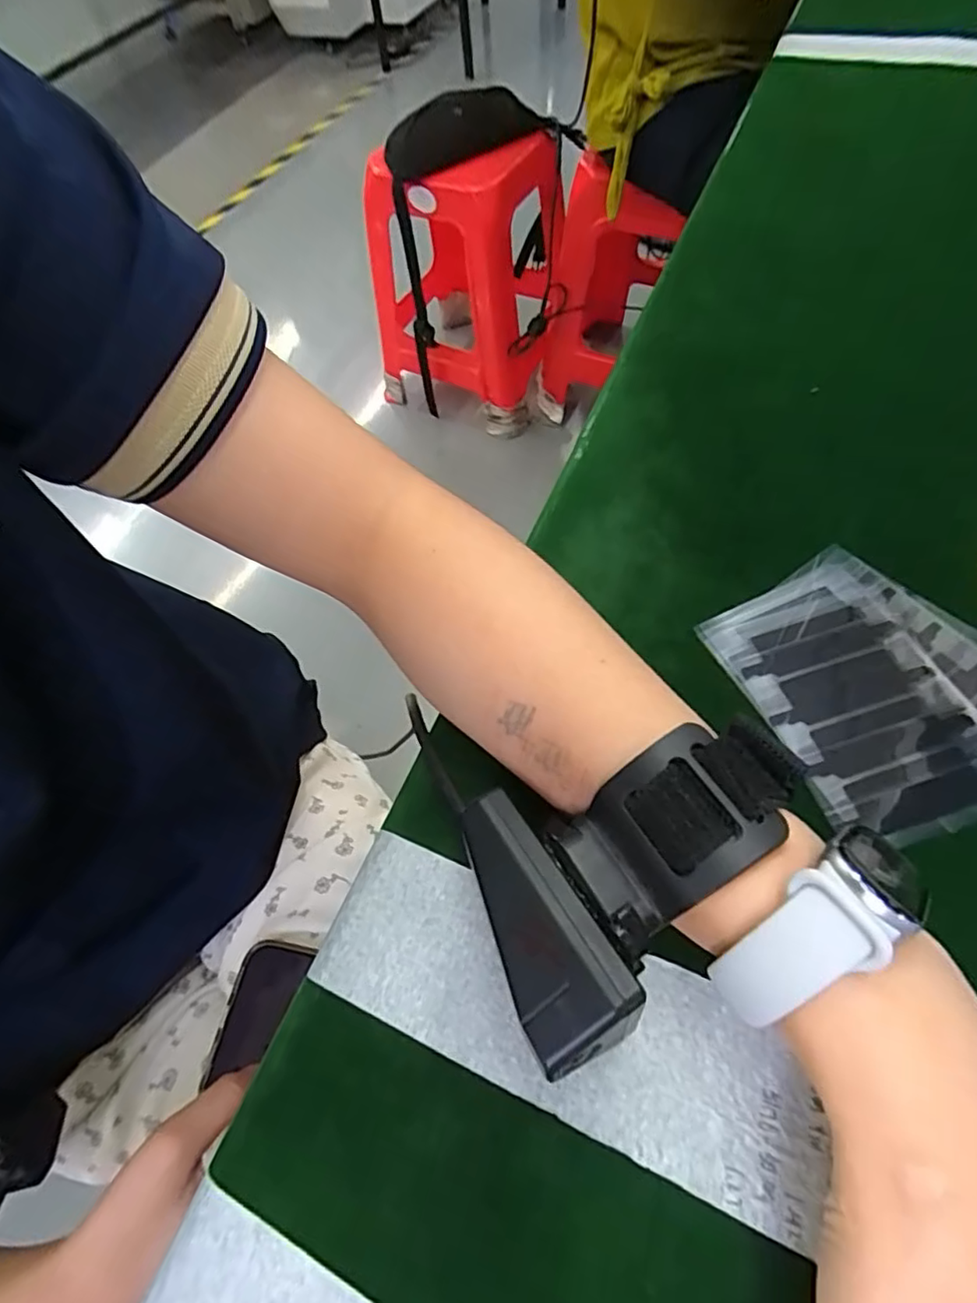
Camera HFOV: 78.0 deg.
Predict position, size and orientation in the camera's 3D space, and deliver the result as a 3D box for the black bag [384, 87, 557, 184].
[{"bbox_3d":[-0.029,-0.852,0.998,0.278,0.093,0.119,-16,60,-5],"label":"black bag"}]

